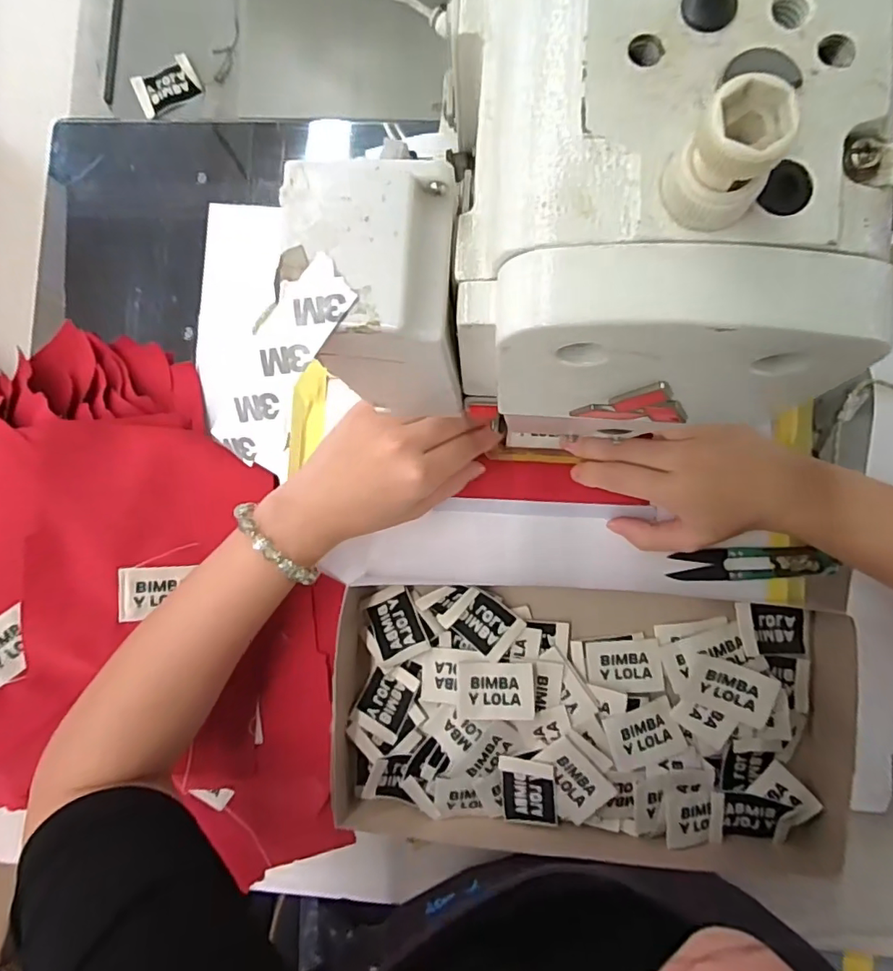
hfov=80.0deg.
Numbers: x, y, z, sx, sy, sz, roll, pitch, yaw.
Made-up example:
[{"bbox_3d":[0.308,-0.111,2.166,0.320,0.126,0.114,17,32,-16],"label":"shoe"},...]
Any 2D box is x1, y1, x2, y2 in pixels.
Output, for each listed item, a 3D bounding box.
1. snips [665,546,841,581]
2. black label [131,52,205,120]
[{"bbox_3d":[0.205,0.053,0.356,0.100,0.009,0.021,-3,89,3],"label":"snips"},{"bbox_3d":[-0.219,-0.313,0.417,0.050,0.007,0.035,-29,87,2],"label":"black label"}]

